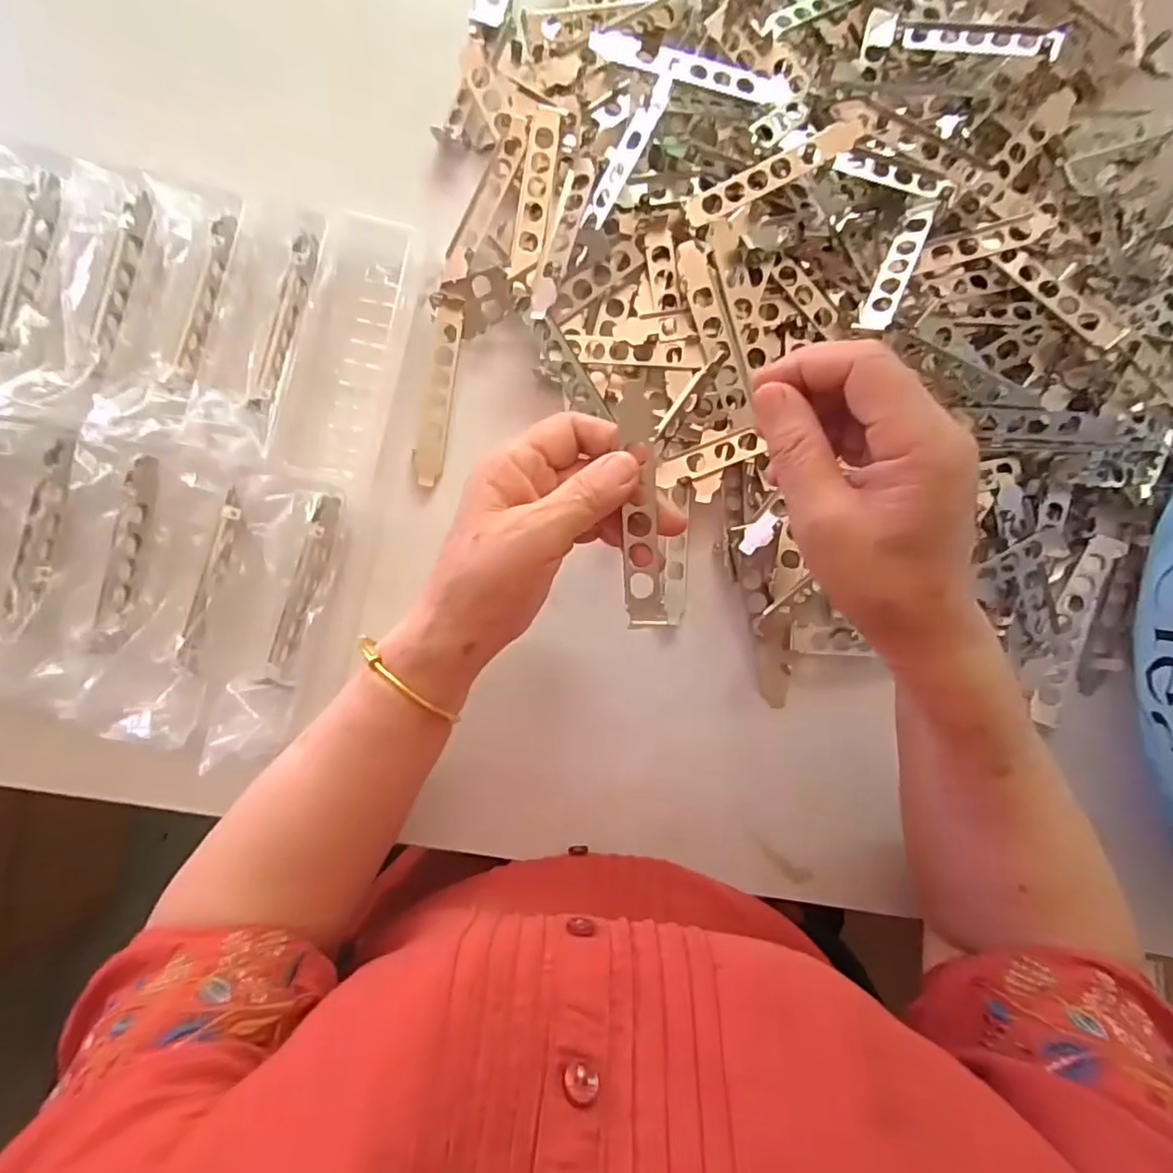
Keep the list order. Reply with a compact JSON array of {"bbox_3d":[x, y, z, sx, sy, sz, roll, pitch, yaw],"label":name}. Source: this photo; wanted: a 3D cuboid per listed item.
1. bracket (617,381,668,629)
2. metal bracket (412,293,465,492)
[{"bbox_3d":[0.028,-0.039,0.307,0.019,0.007,0.122,-4,100,-4],"label":"bracket"},{"bbox_3d":[-0.099,-0.129,0.403,0.020,0.015,0.123,7,86,-4],"label":"metal bracket"}]

